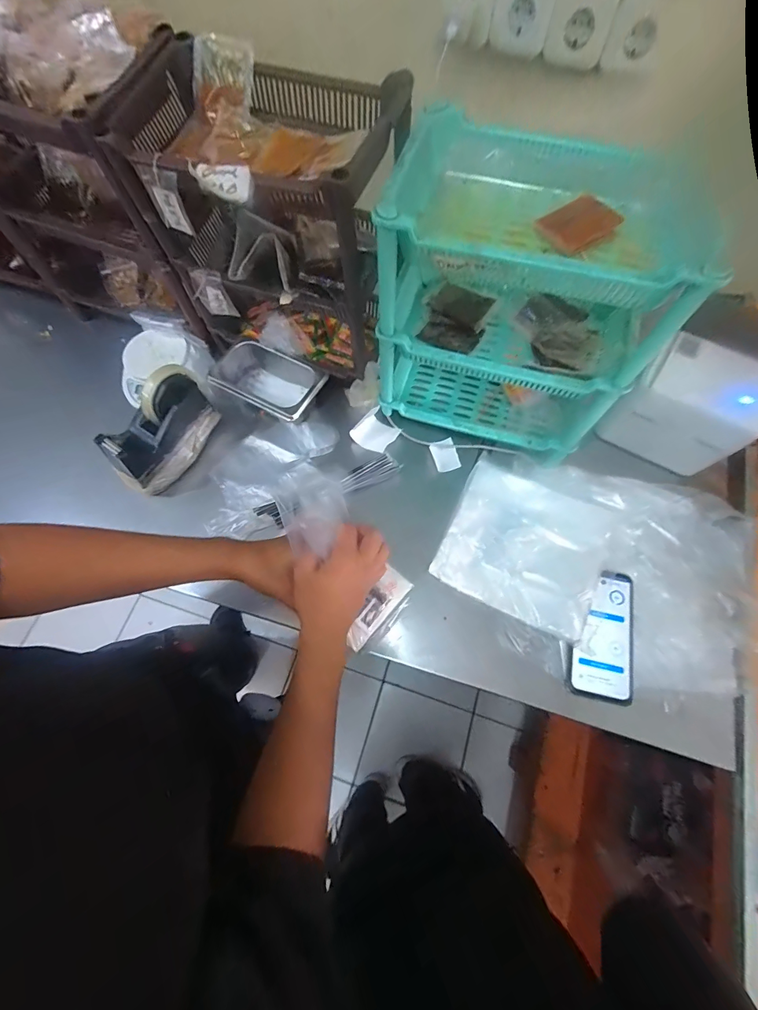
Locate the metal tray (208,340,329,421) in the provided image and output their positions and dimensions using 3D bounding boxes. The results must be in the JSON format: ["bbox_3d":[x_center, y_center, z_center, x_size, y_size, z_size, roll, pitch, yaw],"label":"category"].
[{"bbox_3d":[-0.175,-0.198,0.643,0.178,0.063,0.106,30,72,11],"label":"metal tray"}]

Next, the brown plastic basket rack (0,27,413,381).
[{"bbox_3d":[-0.439,-0.467,0.607,0.951,0.333,0.211,19,70,7],"label":"brown plastic basket rack"}]

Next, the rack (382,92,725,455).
[{"bbox_3d":[0.163,-0.236,0.498,0.287,0.305,0.183,18,70,7],"label":"rack"}]

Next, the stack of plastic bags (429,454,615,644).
[{"bbox_3d":[0.207,0.047,0.544,0.208,0.010,0.210,25,71,10],"label":"stack of plastic bags"}]

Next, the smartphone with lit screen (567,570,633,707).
[{"bbox_3d":[0.292,0.165,0.505,0.072,0.012,0.163,17,70,7],"label":"smartphone with lit screen"}]

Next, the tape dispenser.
[{"bbox_3d":[-0.312,-0.105,0.571,0.056,0.130,0.171,33,72,12],"label":"tape dispenser"}]

